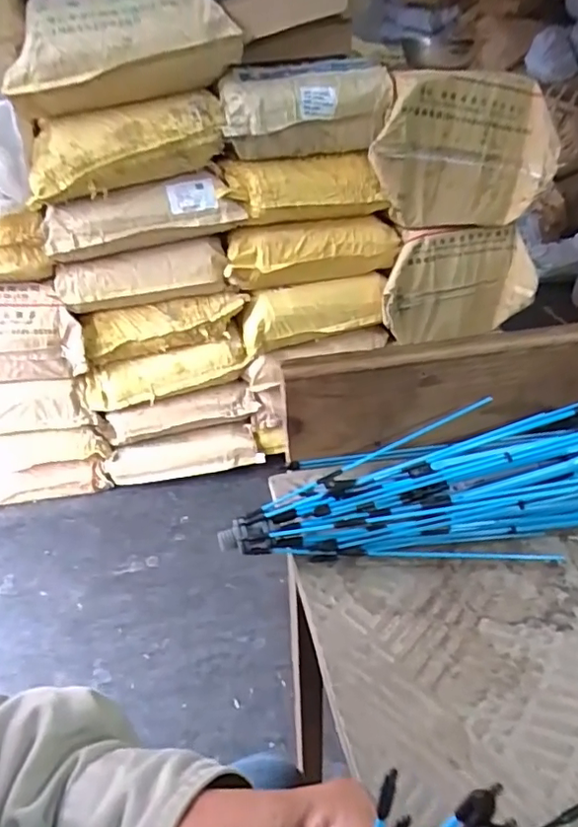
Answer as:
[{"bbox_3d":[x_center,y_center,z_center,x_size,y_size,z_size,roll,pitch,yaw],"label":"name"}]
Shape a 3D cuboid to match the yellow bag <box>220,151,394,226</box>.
[{"bbox_3d":[0.037,-0.534,1.323,0.372,0.134,0.133,-14,37,-17],"label":"yellow bag"}]

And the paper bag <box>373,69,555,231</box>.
[{"bbox_3d":[0.401,-0.609,1.295,0.410,0.323,0.153,-4,36,-3],"label":"paper bag"}]

